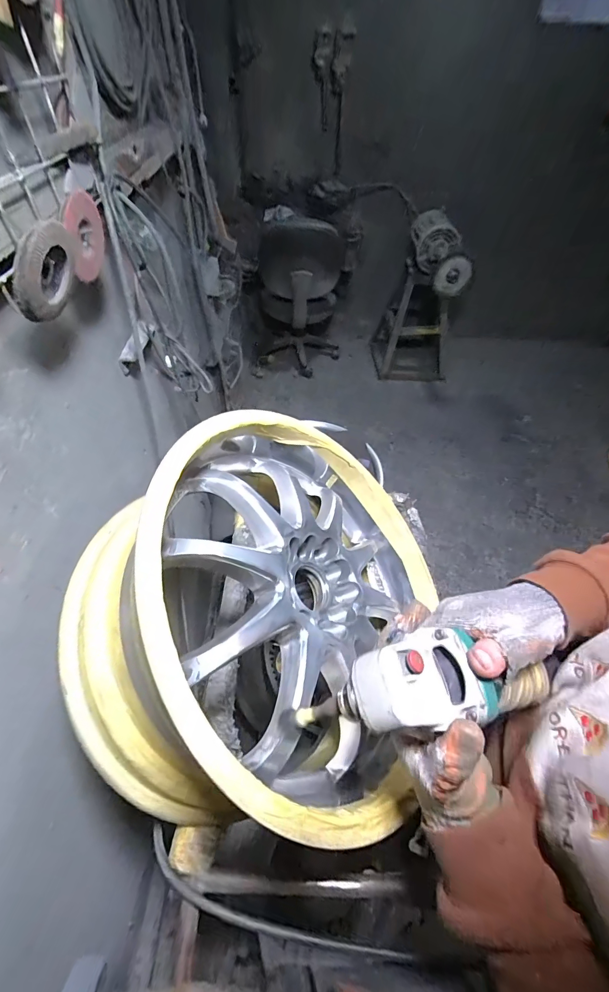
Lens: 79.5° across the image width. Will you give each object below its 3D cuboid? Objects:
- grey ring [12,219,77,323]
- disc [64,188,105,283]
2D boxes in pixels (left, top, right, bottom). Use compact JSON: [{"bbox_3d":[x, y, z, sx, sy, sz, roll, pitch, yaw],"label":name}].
[{"bbox_3d":[-0.265,-0.231,0.381,0.013,0.087,0.099,20,87,-7],"label":"grey ring"},{"bbox_3d":[-0.273,-0.318,0.461,0.011,0.081,0.092,9,84,0],"label":"disc"}]

